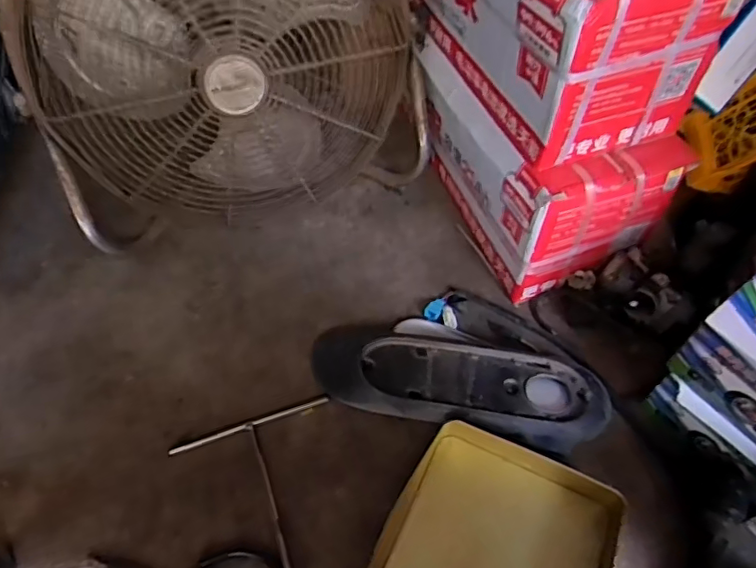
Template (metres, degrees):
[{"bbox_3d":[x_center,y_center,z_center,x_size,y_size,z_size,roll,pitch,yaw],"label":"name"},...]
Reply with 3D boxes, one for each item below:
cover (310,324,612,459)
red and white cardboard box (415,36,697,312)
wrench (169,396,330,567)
[{"bbox_3d":[0.096,0.122,0.720,0.358,0.046,0.117,12,57,9],"label":"cover"},{"bbox_3d":[0.223,-0.193,0.832,0.212,0.200,0.349,-17,57,-10],"label":"red and white cardboard box"},{"bbox_3d":[-0.106,0.288,0.634,0.189,0.012,0.308,-17,57,-11],"label":"wrench"}]

